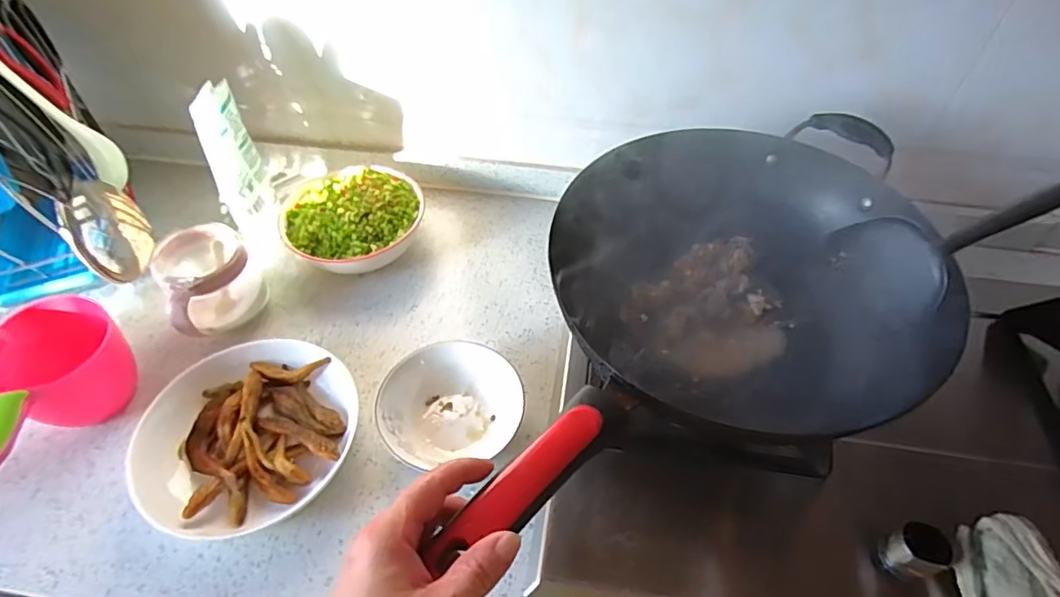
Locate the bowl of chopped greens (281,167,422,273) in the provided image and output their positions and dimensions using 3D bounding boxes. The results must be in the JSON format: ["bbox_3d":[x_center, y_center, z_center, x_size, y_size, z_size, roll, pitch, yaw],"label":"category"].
[{"bbox_3d":[-0.217,-0.093,0.687,0.164,0.079,0.147,-27,54,-21],"label":"bowl of chopped greens"}]

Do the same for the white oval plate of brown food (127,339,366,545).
[{"bbox_3d":[-0.266,0.122,0.525,0.188,0.048,0.188,-20,52,-16],"label":"white oval plate of brown food"}]

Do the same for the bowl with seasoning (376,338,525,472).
[{"bbox_3d":[-0.077,0.099,0.540,0.135,0.045,0.114,-11,50,-9],"label":"bowl with seasoning"}]

